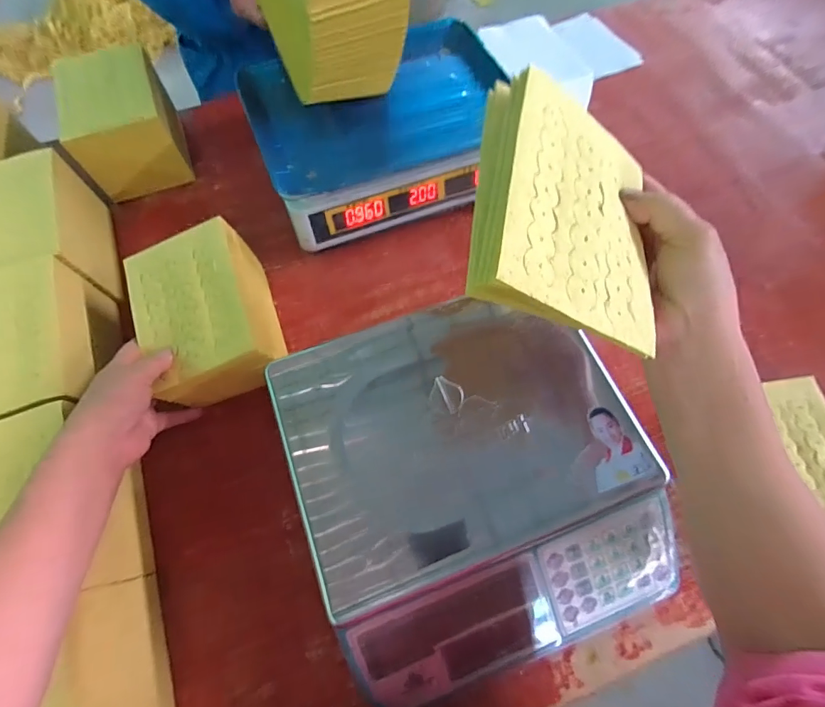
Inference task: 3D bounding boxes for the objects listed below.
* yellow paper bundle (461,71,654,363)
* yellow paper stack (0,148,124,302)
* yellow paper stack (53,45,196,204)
[{"bbox_3d":[0.093,-0.085,0.262,0.122,0.029,0.161,21,66,-21],"label":"yellow paper bundle"},{"bbox_3d":[-0.447,-0.138,0.503,0.121,0.101,0.161,-20,68,-9],"label":"yellow paper stack"},{"bbox_3d":[-0.391,-0.313,0.584,0.118,0.116,0.145,-21,69,-9],"label":"yellow paper stack"}]

